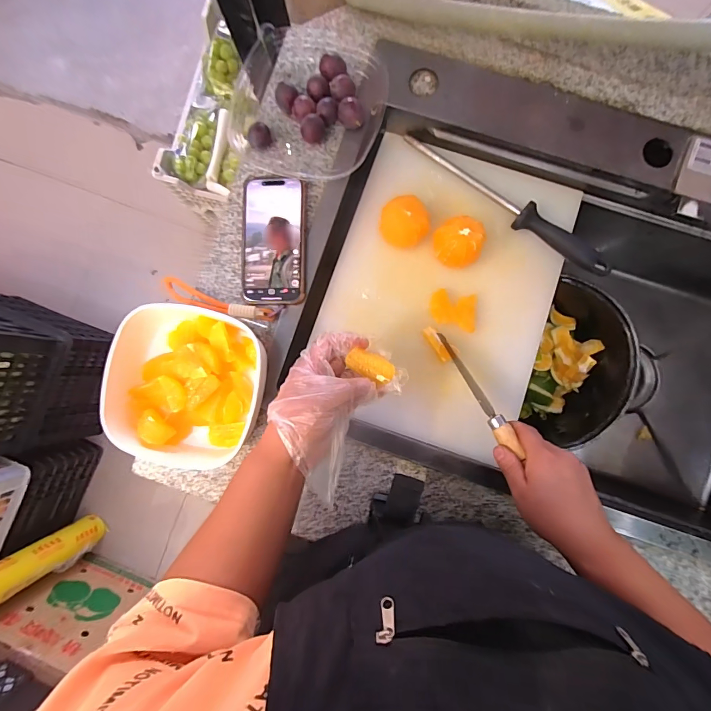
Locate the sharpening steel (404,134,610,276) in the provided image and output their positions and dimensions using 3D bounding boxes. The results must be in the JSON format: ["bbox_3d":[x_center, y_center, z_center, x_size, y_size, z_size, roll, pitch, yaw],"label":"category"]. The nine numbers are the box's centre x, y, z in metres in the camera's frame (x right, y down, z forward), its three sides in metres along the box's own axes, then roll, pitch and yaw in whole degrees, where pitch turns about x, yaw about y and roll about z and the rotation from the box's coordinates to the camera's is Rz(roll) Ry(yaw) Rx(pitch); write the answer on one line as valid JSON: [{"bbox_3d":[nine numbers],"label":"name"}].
[{"bbox_3d":[0.190,-0.197,0.485,0.298,0.035,0.043,36,89,3],"label":"sharpening steel"}]

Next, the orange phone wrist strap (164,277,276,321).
[{"bbox_3d":[-0.172,-0.066,0.470,0.156,0.019,0.026,17,88,14],"label":"orange phone wrist strap"}]

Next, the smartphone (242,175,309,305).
[{"bbox_3d":[-0.098,-0.138,0.459,0.077,0.014,0.149,2,88,2],"label":"smartphone"}]

